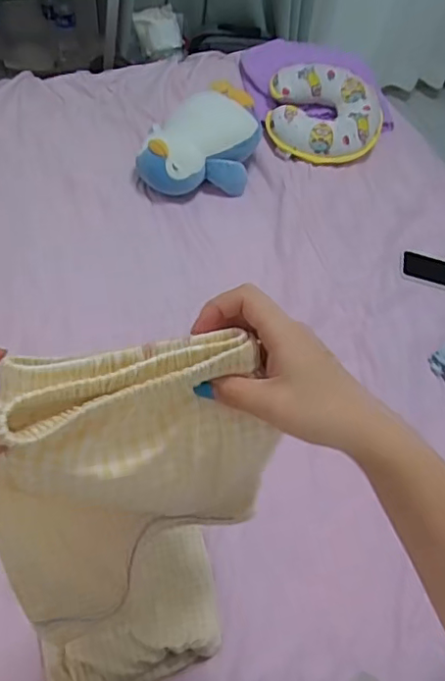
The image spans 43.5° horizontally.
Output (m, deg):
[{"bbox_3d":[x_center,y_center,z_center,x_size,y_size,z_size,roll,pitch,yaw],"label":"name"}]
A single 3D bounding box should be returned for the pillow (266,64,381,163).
[{"bbox_3d":[0.244,-0.536,1.325,0.272,0.090,0.257,12,72,1],"label":"pillow"}]

